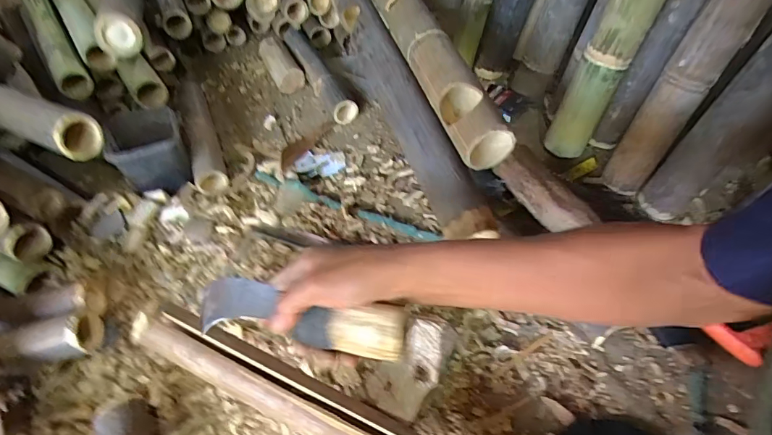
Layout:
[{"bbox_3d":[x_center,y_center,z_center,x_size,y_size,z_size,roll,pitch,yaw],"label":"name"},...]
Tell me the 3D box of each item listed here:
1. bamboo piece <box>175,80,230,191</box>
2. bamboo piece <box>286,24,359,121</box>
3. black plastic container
[{"bbox_3d":[-0.367,-0.170,0.850,0.060,0.045,0.327,-23,55,-11],"label":"bamboo piece"},{"bbox_3d":[-0.149,-0.310,0.937,0.048,0.062,0.311,-25,55,-13],"label":"bamboo piece"},{"bbox_3d":[-0.413,-0.124,0.762,0.110,0.091,0.153,-25,55,-13],"label":"black plastic container"}]

